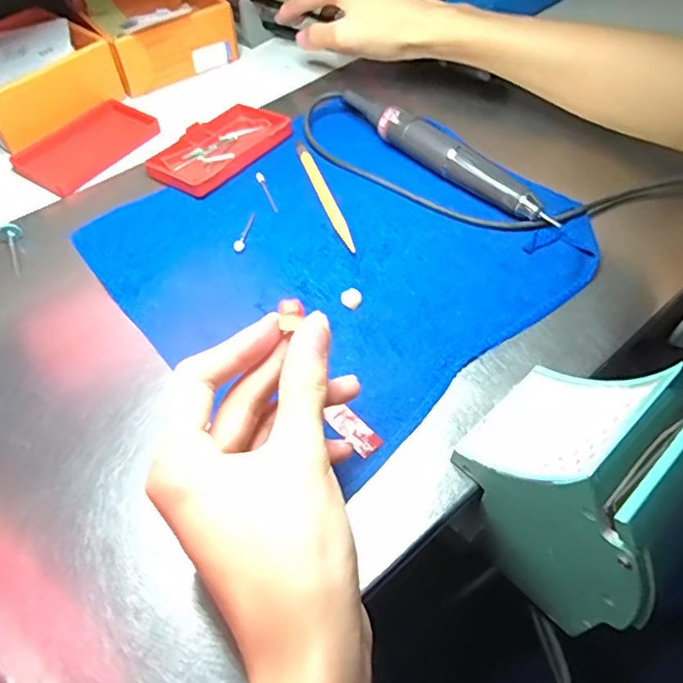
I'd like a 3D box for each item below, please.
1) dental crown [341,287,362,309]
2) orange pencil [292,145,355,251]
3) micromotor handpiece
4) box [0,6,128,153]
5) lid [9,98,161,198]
[{"bbox_3d":[0.006,-0.028,0.354,0.011,0.007,0.011,36,62,24],"label":"dental crown"},{"bbox_3d":[-0.014,-0.111,0.416,0.009,0.004,0.130,-16,55,-10],"label":"orange pencil"},{"bbox_3d":[0.075,-0.143,0.423,0.023,0.032,0.197,-38,62,-23],"label":"micromotor handpiece"},{"bbox_3d":[-0.277,-0.236,0.493,0.131,0.050,0.120,32,61,22],"label":"box"},{"bbox_3d":[-0.214,-0.166,0.472,0.069,0.010,0.113,26,59,19],"label":"lid"}]

